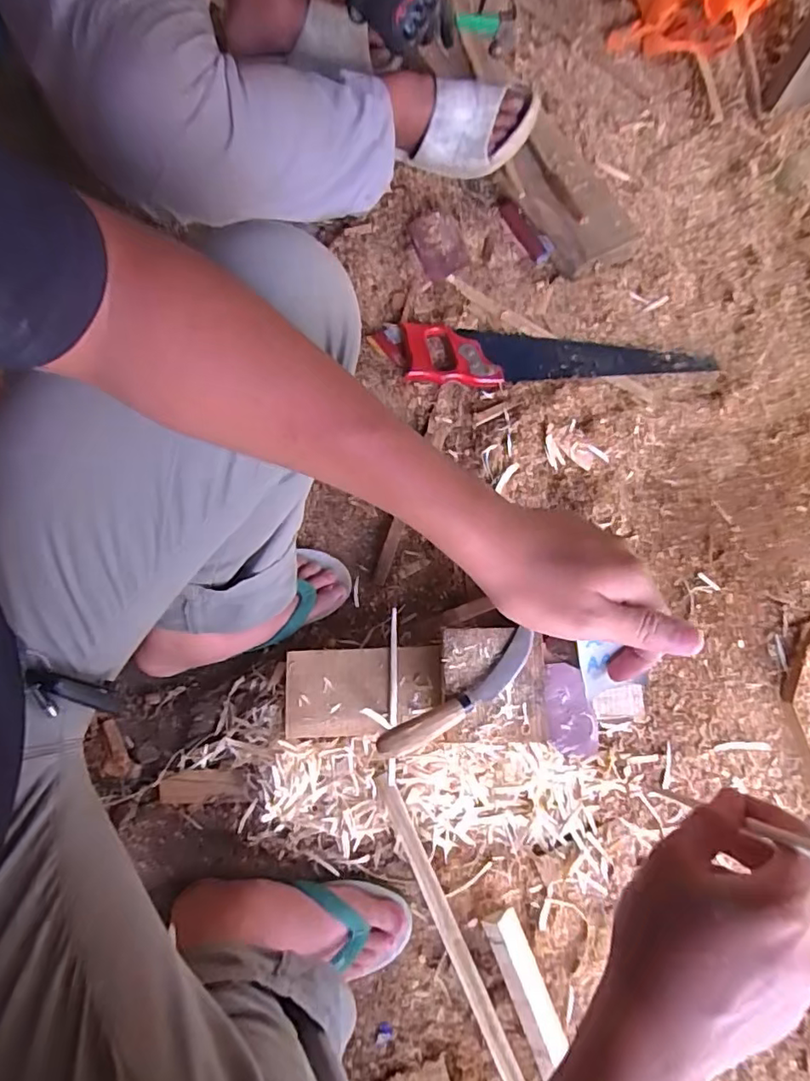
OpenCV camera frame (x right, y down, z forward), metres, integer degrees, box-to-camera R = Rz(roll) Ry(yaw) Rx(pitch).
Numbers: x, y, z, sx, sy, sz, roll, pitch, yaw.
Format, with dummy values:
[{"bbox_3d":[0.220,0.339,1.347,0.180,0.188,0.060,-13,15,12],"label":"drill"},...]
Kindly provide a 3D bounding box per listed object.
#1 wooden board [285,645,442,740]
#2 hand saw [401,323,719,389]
[{"bbox_3d":[-0.047,0.175,0.662,0.175,0.035,0.095,-2,74,-3],"label":"wooden board"},{"bbox_3d":[0.222,-0.255,0.815,0.441,0.027,0.091,3,76,0],"label":"hand saw"}]

